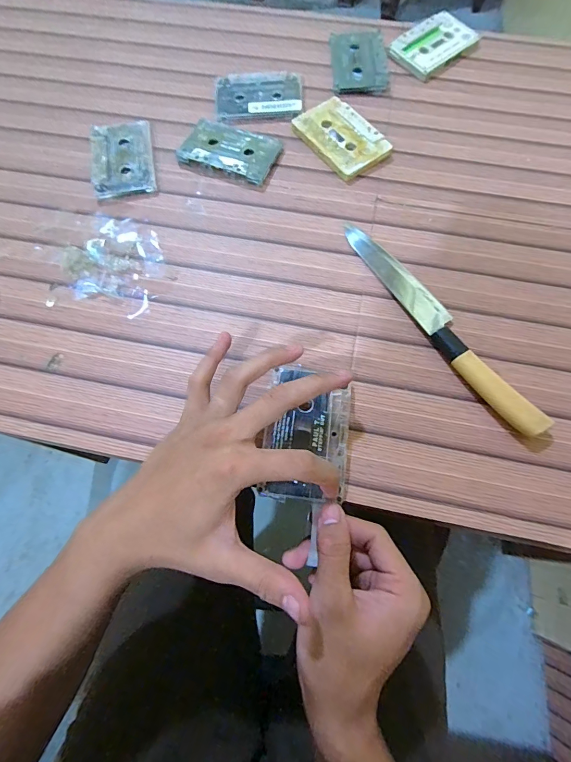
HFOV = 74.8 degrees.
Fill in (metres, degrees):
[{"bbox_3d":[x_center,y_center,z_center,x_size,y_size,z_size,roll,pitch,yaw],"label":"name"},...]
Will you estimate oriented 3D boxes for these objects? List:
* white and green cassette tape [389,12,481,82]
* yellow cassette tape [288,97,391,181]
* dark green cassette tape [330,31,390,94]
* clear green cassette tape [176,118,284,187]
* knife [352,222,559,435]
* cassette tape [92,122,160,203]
[{"bbox_3d":[0.181,-0.410,0.454,0.105,0.011,0.063,-40,74,-13],"label":"white and green cassette tape"},{"bbox_3d":[0.059,-0.264,0.406,0.065,0.013,0.102,-35,73,-12],"label":"yellow cassette tape"},{"bbox_3d":[0.088,-0.384,0.448,0.063,0.013,0.098,-2,70,0],"label":"dark green cassette tape"},{"bbox_3d":[-0.060,-0.248,0.402,0.103,0.013,0.068,24,72,9],"label":"clear green cassette tape"},{"bbox_3d":[0.129,-0.056,0.325,0.028,0.019,0.241,-28,72,-9],"label":"knife"},{"bbox_3d":[-0.175,-0.242,0.401,0.061,0.011,0.106,-11,70,-3],"label":"cassette tape"}]

